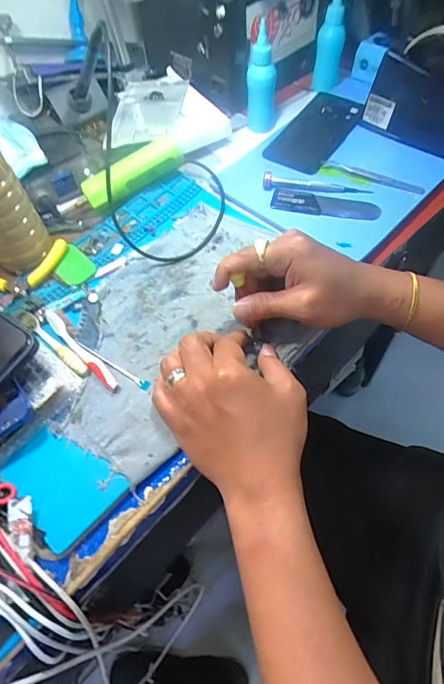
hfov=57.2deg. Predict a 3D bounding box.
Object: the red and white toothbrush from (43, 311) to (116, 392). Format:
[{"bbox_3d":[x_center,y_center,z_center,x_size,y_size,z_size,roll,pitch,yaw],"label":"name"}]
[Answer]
[{"bbox_3d":[-0.131,0.005,0.373,0.012,0.015,0.106,-41,64,-19],"label":"red and white toothbrush"}]

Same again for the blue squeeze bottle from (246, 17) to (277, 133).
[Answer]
[{"bbox_3d":[0.047,-0.312,0.492,0.035,0.126,0.030,0,58,4],"label":"blue squeeze bottle"}]

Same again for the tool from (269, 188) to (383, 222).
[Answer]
[{"bbox_3d":[0.114,-0.153,0.453,0.115,0.007,0.031,10,58,6],"label":"tool"}]

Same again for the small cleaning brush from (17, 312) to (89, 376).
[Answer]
[{"bbox_3d":[-0.156,0.000,0.374,0.091,0.011,0.013,36,67,23],"label":"small cleaning brush"}]

